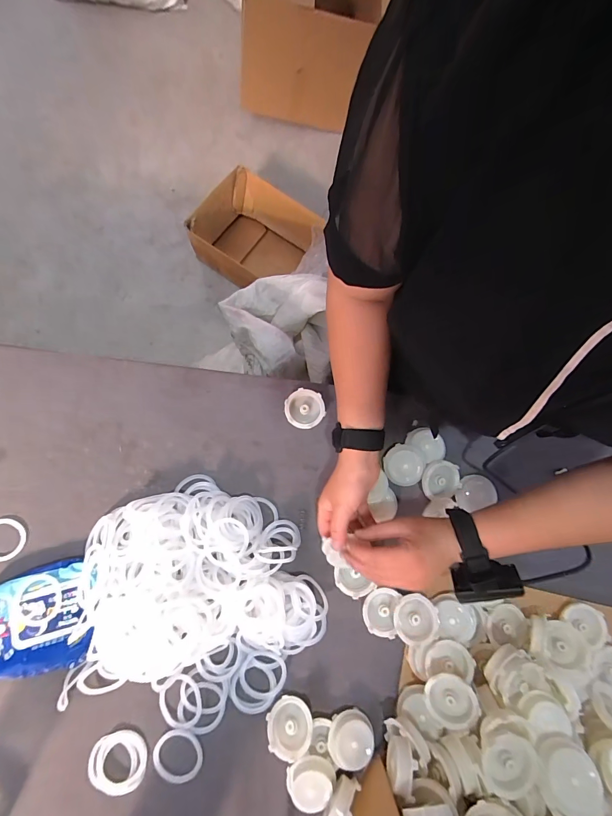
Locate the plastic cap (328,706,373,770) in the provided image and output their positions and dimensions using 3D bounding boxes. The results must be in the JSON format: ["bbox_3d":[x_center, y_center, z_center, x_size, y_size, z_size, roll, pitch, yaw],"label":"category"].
[{"bbox_3d":[0.053,0.404,0.446,0.051,0.028,0.054,0,76,-2],"label":"plastic cap"}]

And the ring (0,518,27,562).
[{"bbox_3d":[-0.414,0.179,0.496,0.061,0.004,0.054,-5,77,-3],"label":"ring"}]

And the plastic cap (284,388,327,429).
[{"bbox_3d":[-0.002,0.001,0.544,0.057,0.018,0.057,0,76,-2],"label":"plastic cap"}]

